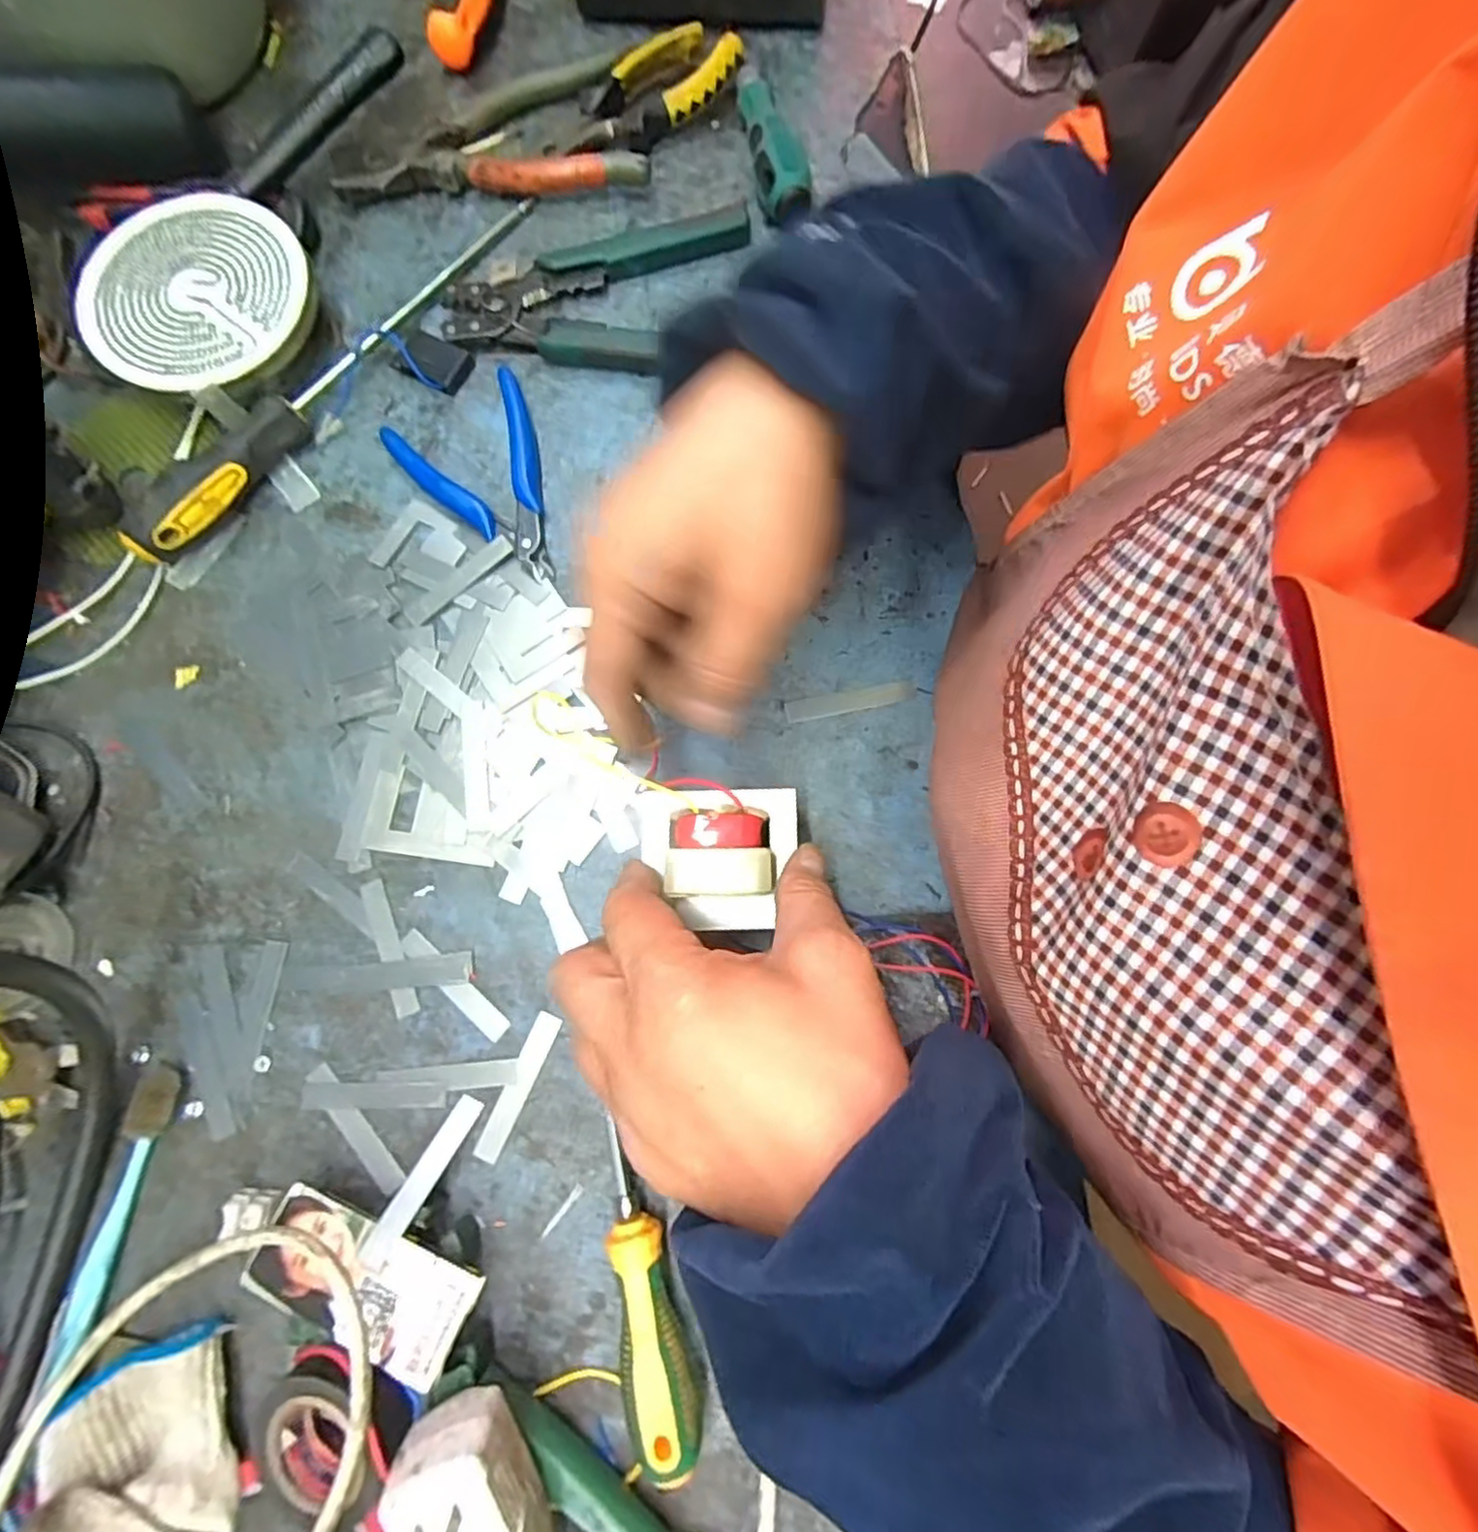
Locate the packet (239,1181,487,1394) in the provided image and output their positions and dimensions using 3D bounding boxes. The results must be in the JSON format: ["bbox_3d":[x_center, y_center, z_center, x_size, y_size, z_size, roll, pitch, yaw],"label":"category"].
[{"bbox_3d":[-0.149,0.202,0.268,0.088,0.009,0.037,18,66,11],"label":"packet"}]

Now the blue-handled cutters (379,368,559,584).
[{"bbox_3d":[-0.133,-0.151,0.371,0.077,0.012,0.117,-31,78,-6],"label":"blue-handled cutters"}]

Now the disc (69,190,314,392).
[{"bbox_3d":[-0.293,-0.256,0.367,0.120,0.012,0.115,0,77,1],"label":"disc"}]

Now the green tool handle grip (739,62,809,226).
[{"bbox_3d":[0.018,-0.375,0.410,0.029,0.031,0.129,-9,77,-1],"label":"green tool handle grip"}]

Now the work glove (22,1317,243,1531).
[{"bbox_3d":[-0.232,0.303,0.254,0.073,0.039,0.145,-1,77,1],"label":"work glove"}]

